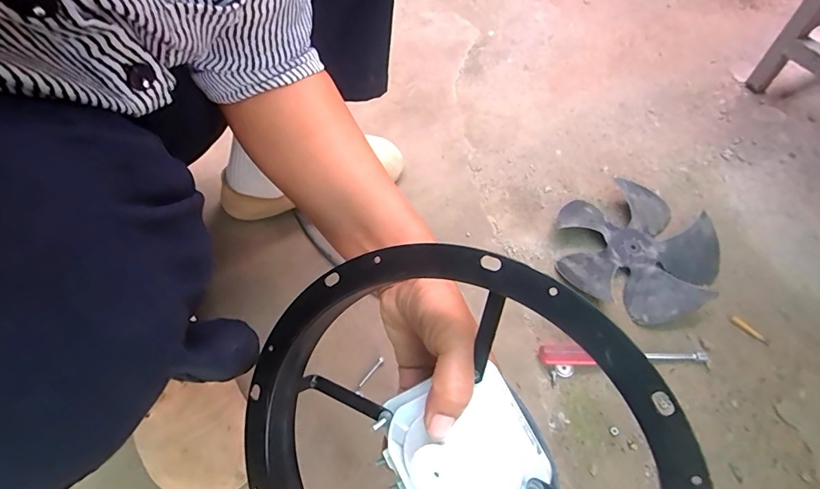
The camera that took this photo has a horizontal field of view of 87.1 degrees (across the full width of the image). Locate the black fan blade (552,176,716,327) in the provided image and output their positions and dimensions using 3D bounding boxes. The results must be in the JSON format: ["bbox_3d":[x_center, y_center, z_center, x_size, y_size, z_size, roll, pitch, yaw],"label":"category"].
[{"bbox_3d":[0.282,0.003,0.536,0.179,0.026,0.182,8,59,8],"label":"black fan blade"}]

